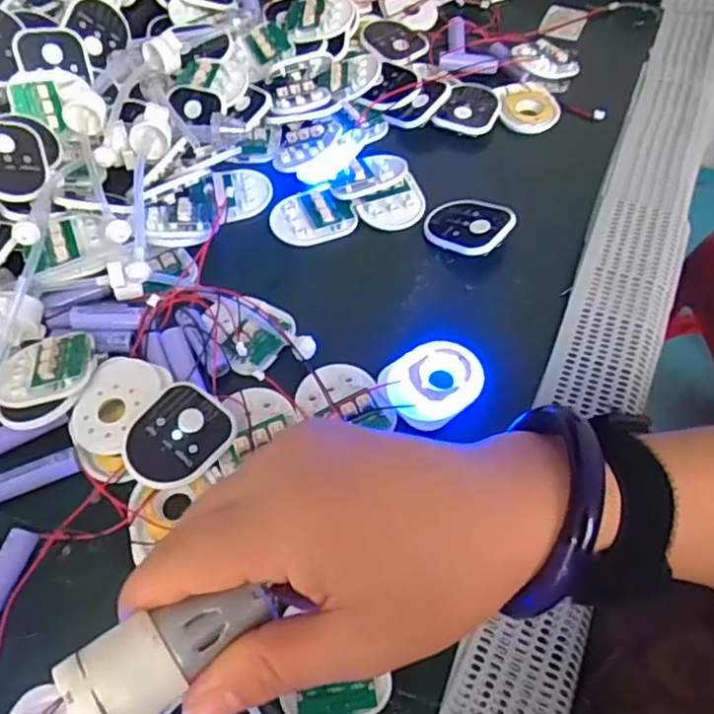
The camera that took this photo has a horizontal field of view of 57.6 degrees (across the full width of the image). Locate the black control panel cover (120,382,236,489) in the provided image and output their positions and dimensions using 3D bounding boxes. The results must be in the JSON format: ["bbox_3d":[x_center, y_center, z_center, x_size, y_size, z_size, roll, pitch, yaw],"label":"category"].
[{"bbox_3d":[-0.098,0.042,0.351,0.049,0.009,0.056,33,64,23],"label":"black control panel cover"}]

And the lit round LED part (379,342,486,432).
[{"bbox_3d":[0.044,0.014,0.375,0.056,0.009,0.047,-33,60,-17],"label":"lit round LED part"}]

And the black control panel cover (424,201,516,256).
[{"bbox_3d":[0.075,-0.089,0.441,0.059,0.005,0.046,22,61,33],"label":"black control panel cover"}]

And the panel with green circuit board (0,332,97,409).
[{"bbox_3d":[-0.179,0.005,0.368,0.054,0.011,0.043,-10,56,-2],"label":"panel with green circuit board"}]

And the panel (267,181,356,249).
[{"bbox_3d":[-0.031,-0.100,0.455,0.057,0.013,0.045,-17,56,-7],"label":"panel"}]

